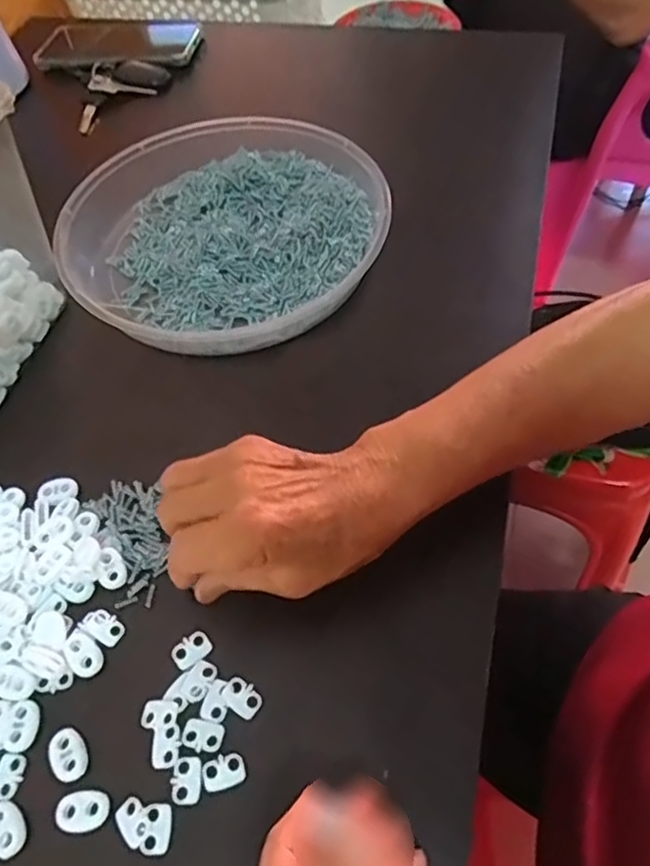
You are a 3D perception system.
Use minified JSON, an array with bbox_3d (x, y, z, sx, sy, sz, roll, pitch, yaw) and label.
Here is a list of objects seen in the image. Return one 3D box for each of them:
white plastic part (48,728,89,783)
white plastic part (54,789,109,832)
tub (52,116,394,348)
[{"bbox_3d":[-0.117,0.147,0.291,0.015,0.005,0.022,-25,57,-13],"label":"white plastic part"},{"bbox_3d":[-0.106,0.165,0.278,0.022,0.004,0.016,-6,55,0],"label":"white plastic part"},{"bbox_3d":[-0.074,-0.152,0.470,0.227,0.048,0.212,-2,55,3],"label":"tub"}]

